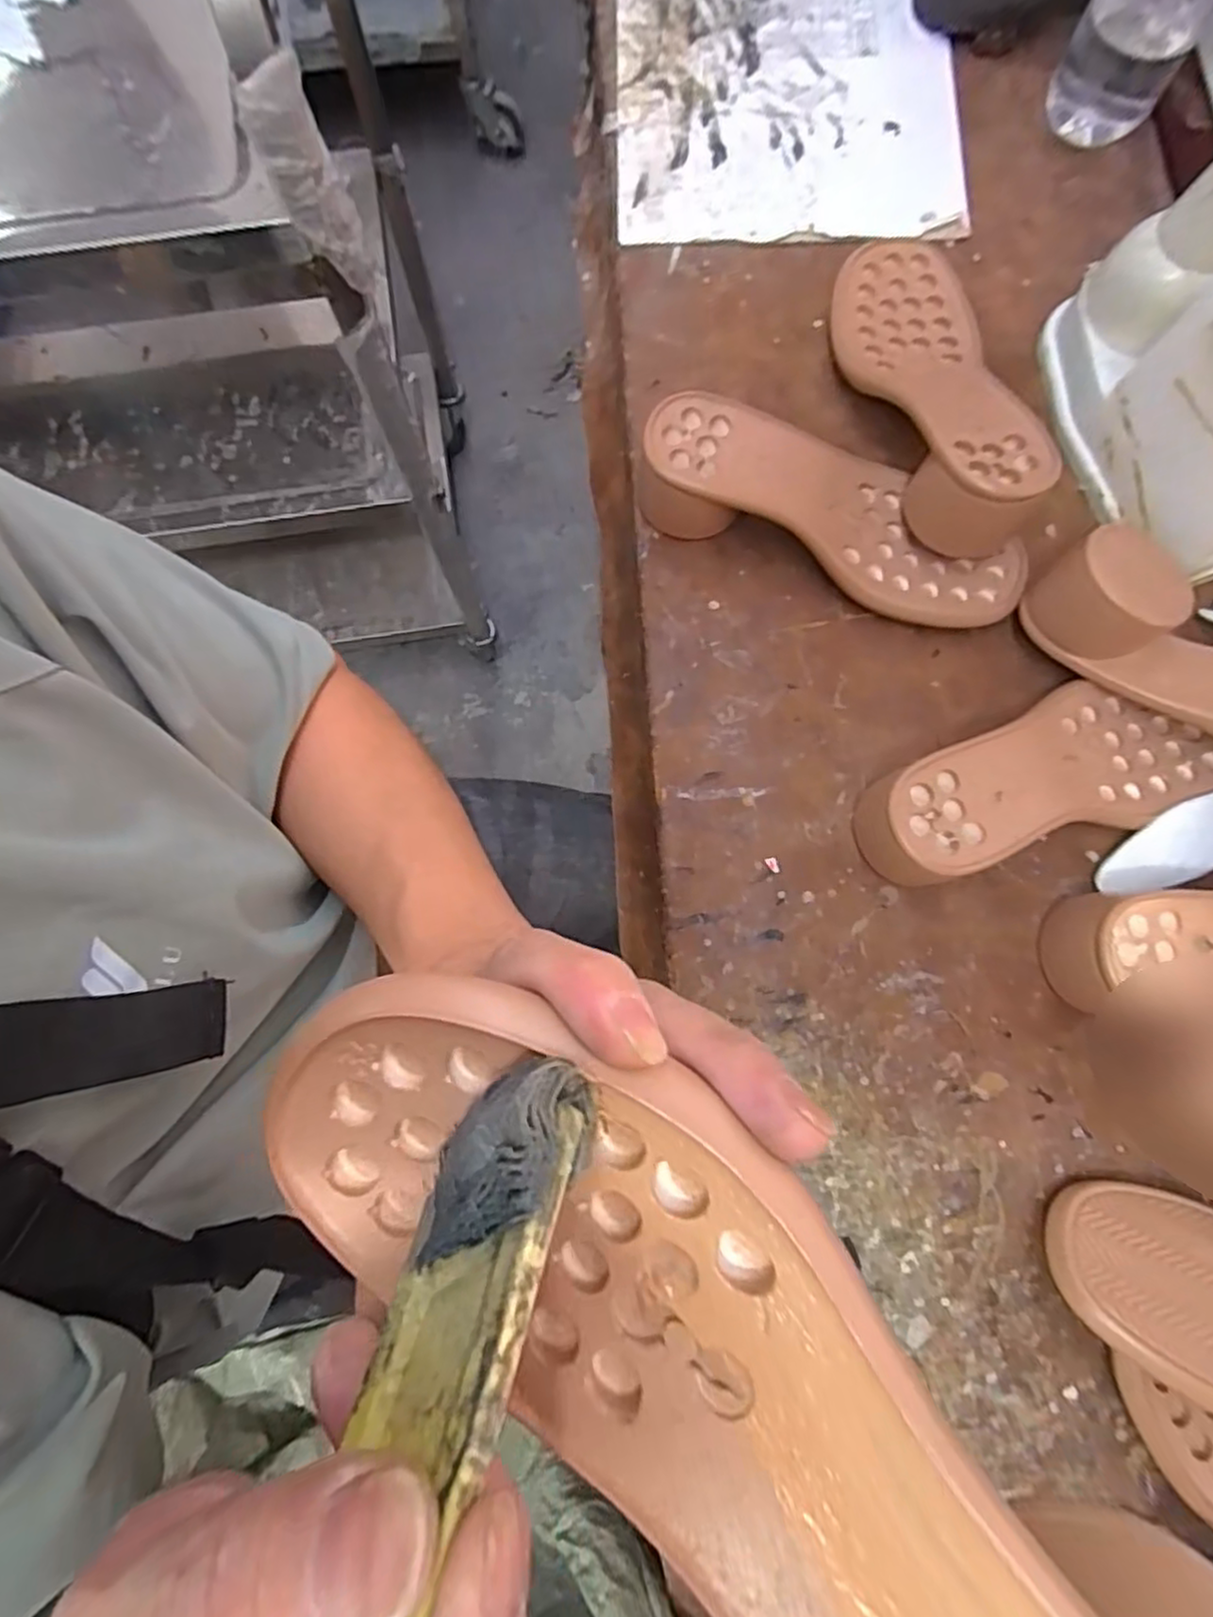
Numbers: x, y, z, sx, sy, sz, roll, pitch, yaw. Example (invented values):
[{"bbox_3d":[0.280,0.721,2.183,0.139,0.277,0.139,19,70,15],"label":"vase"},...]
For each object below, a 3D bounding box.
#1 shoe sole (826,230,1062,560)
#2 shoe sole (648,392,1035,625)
[{"bbox_3d":[0.200,-0.258,0.410,0.091,0.062,0.233,-11,79,-1],"label":"shoe sole"},{"bbox_3d":[0.134,-0.178,0.407,0.226,0.046,0.080,23,80,5],"label":"shoe sole"}]

